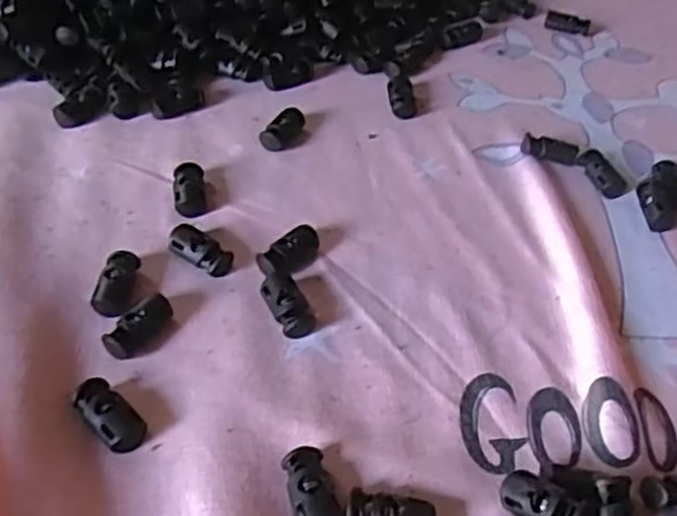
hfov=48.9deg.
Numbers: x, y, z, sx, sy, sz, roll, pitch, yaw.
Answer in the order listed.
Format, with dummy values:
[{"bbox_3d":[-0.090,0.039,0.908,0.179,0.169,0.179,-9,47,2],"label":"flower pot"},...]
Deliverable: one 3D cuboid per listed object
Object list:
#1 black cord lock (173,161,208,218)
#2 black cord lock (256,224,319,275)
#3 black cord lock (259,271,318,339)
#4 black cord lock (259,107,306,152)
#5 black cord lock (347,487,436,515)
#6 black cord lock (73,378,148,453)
[{"bbox_3d":[-0.066,-0.031,0.334,0.014,0.008,0.028,-4,46,-9],"label":"black cord lock"},{"bbox_3d":[-0.020,-0.001,0.311,0.016,0.009,0.028,36,53,26],"label":"black cord lock"},{"bbox_3d":[-0.019,0.018,0.292,0.015,0.008,0.029,-19,51,-23],"label":"black cord lock"},{"bbox_3d":[-0.027,-0.064,0.370,0.013,0.008,0.029,22,48,15],"label":"black cord lock"},{"bbox_3d":[0.017,0.081,0.232,0.028,0.007,0.013,9,46,2],"label":"black cord lock"},{"bbox_3d":[-0.077,0.052,0.251,0.029,0.007,0.015,37,53,27],"label":"black cord lock"}]

